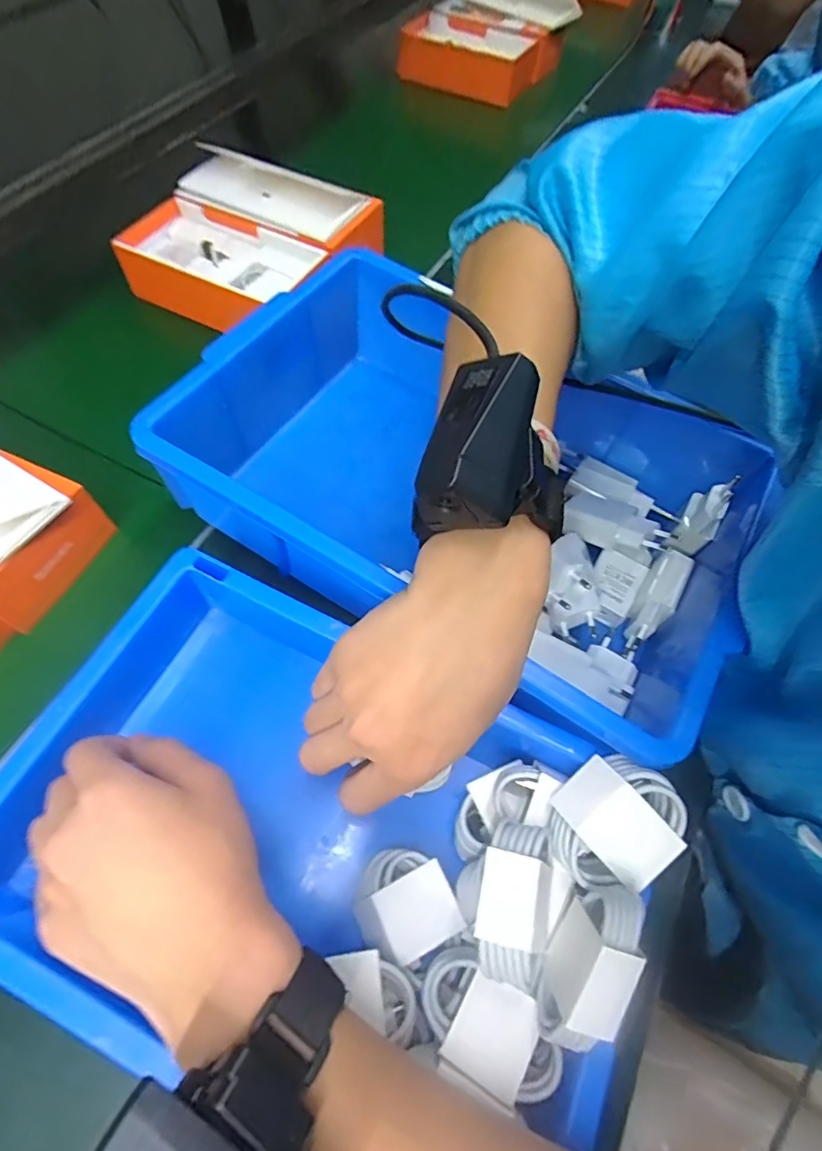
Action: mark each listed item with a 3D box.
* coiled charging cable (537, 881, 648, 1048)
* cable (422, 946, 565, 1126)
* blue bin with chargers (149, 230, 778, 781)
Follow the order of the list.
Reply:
[{"bbox_3d":[0.078,0.168,0.233,0.024,0.050,0.064,25,63,11],"label":"coiled charging cable"},{"bbox_3d":[0.033,0.210,0.243,0.065,0.015,0.032,29,49,19],"label":"cable"},{"bbox_3d":[0.040,-0.059,0.379,0.369,0.106,0.233,30,64,13],"label":"blue bin with chargers"}]

